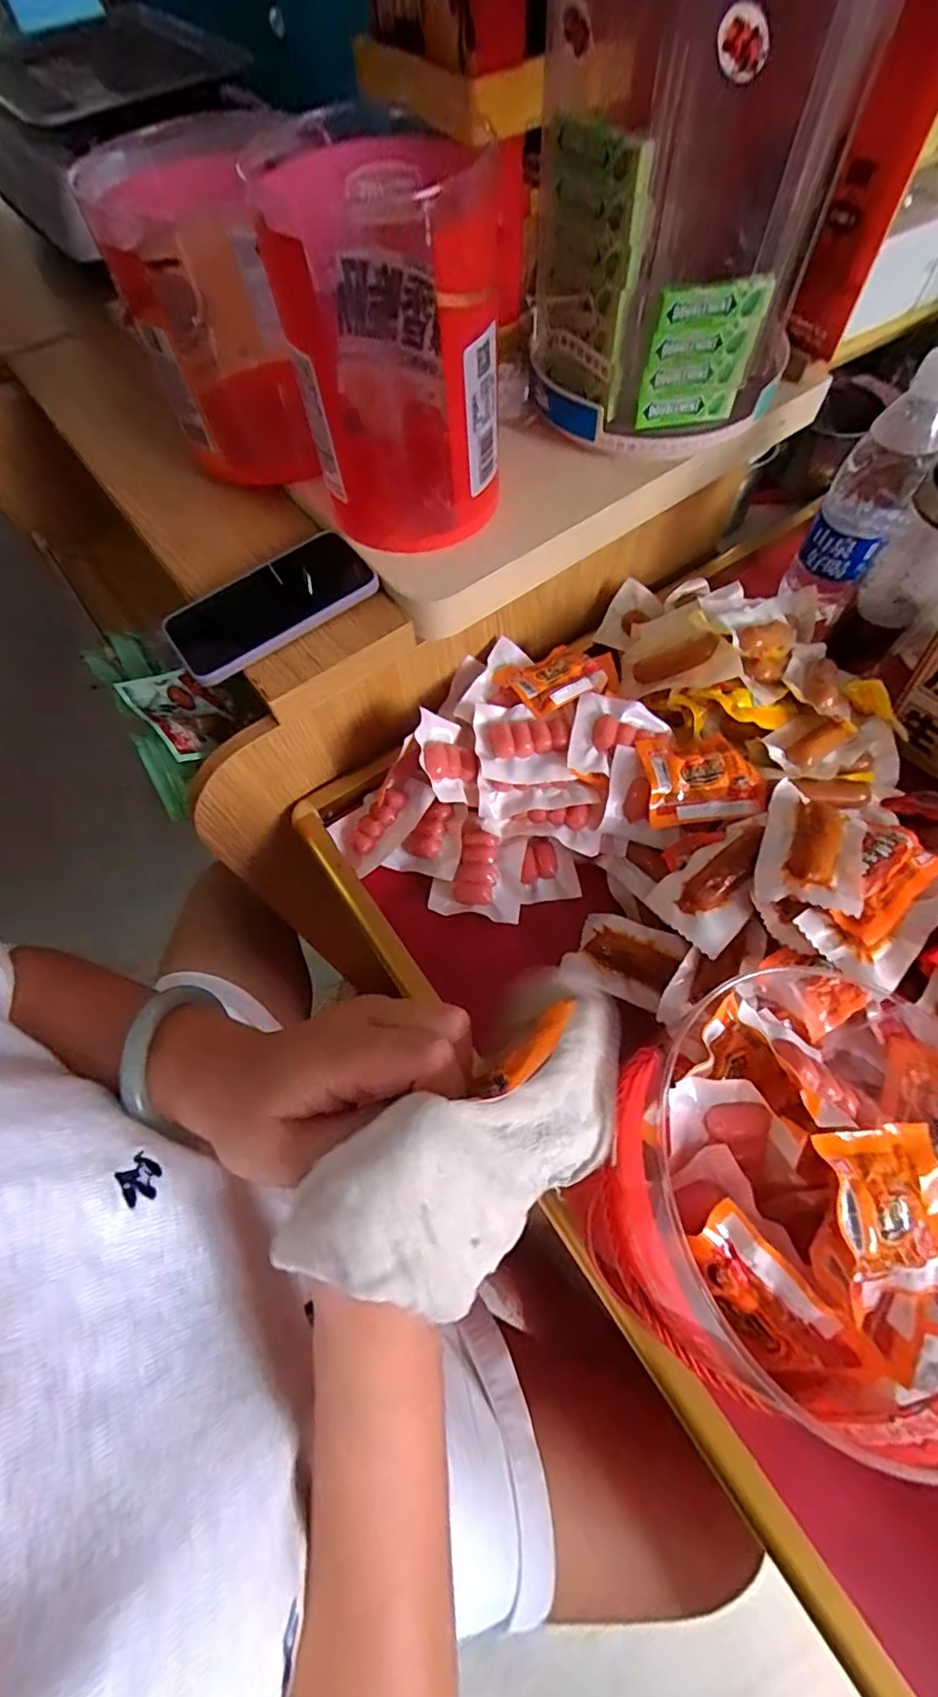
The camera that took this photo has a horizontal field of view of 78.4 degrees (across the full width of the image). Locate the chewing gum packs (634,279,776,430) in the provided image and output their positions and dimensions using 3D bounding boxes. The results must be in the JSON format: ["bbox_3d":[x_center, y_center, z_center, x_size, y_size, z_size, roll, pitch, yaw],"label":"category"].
[{"bbox_3d":[0.167,-0.353,0.416,0.076,0.082,0.006,-11,64,-2],"label":"chewing gum packs"}]

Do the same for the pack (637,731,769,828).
[{"bbox_3d":[0.173,-0.052,0.428,0.086,0.018,0.064,-4,64,1],"label":"pack"}]

